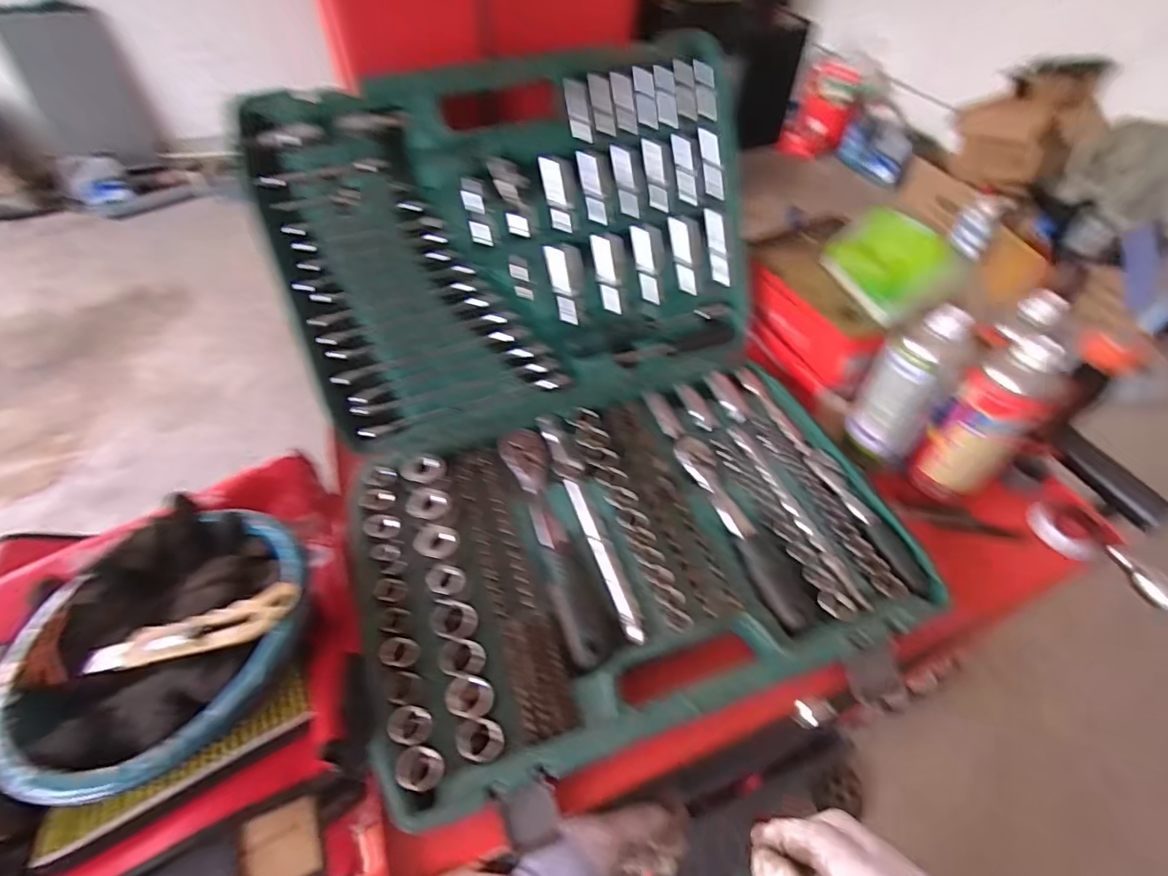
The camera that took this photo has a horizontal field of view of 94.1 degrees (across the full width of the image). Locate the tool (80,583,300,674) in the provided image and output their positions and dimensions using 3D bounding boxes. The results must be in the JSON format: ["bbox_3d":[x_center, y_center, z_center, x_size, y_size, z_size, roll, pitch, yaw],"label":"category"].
[{"bbox_3d":[-0.288,0.142,0.396,0.158,0.019,0.036,-18,51,5],"label":"tool"}]

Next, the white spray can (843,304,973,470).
[{"bbox_3d":[0.299,-0.050,0.500,0.050,0.144,0.051,0,50,0],"label":"white spray can"}]

